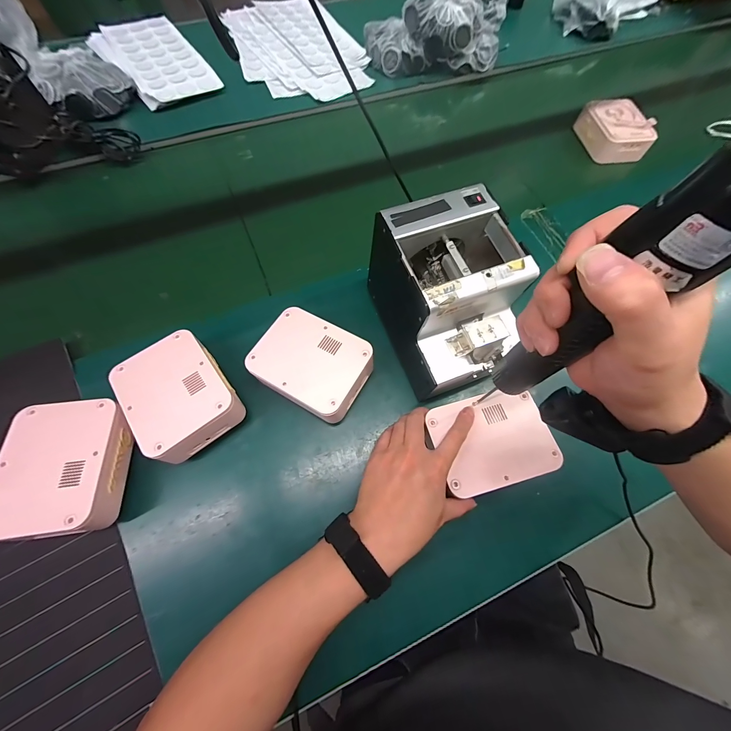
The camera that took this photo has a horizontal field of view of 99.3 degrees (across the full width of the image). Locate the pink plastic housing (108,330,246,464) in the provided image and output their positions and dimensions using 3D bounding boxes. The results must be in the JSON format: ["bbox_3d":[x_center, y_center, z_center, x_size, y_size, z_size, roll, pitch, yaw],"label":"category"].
[{"bbox_3d":[-0.211,0.030,0.348,0.099,0.037,0.130,-36,73,-16],"label":"pink plastic housing"}]

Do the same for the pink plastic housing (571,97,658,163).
[{"bbox_3d":[0.484,-0.456,0.603,0.101,0.049,0.128,-4,67,-4],"label":"pink plastic housing"}]

